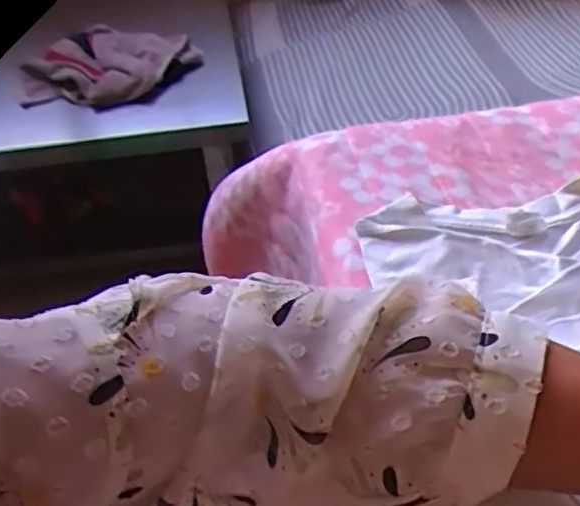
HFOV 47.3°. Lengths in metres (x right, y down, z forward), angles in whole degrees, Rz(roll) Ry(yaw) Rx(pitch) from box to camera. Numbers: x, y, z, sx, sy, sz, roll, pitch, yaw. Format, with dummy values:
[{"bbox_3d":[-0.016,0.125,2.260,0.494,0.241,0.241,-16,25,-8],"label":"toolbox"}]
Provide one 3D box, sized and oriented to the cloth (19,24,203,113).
[{"bbox_3d":[-0.311,-0.339,1.177,0.283,0.054,0.247,0,44,4],"label":"cloth"}]

